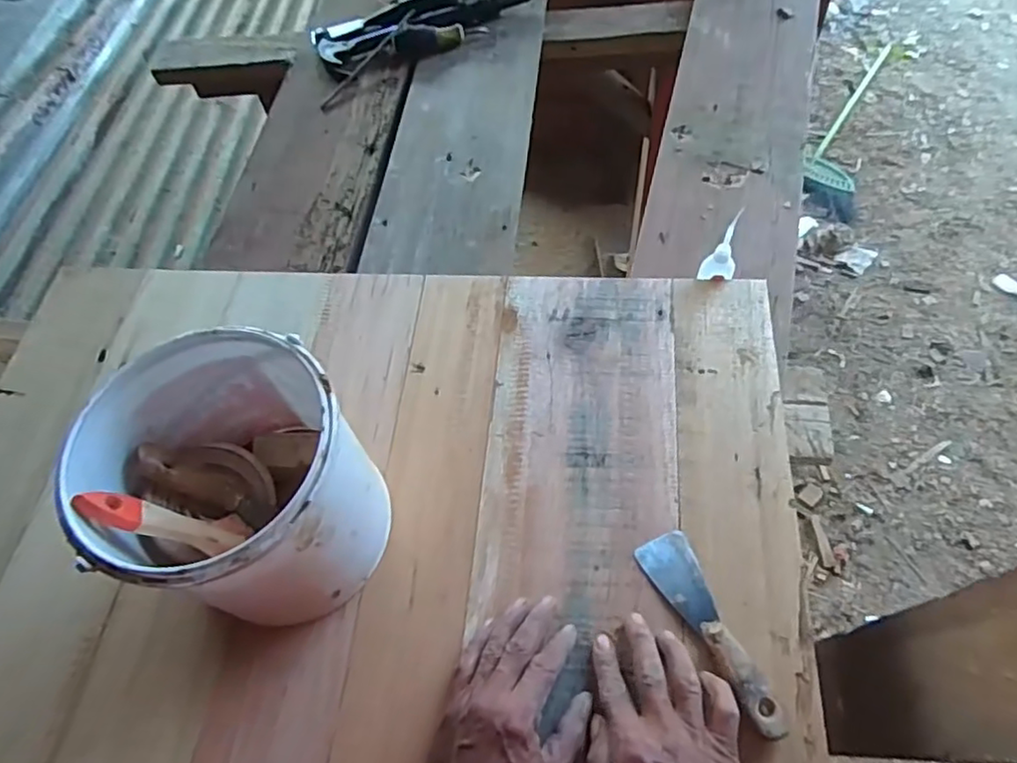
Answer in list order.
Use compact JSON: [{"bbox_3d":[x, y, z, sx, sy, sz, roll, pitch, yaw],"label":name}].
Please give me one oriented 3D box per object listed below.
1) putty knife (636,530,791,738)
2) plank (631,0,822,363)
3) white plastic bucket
[{"bbox_3d":[0.165,0.195,0.510,0.044,0.021,0.164,-27,63,-11],"label":"putty knife"},{"bbox_3d":[0.350,-0.496,0.921,0.179,0.021,0.956,13,62,9],"label":"plank"},{"bbox_3d":[-0.199,0.085,0.495,0.173,0.188,0.171,-2,61,3],"label":"white plastic bucket"}]

